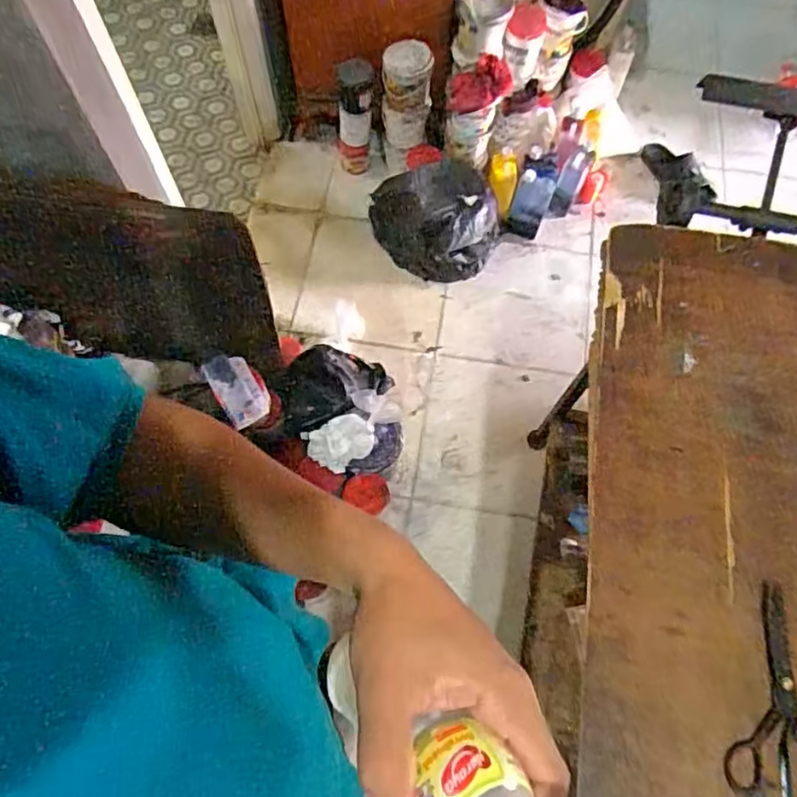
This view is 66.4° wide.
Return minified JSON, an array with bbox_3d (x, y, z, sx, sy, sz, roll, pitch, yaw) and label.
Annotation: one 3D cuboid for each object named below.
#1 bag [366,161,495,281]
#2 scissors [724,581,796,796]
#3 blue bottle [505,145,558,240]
[{"bbox_3d":[0.103,-0.492,1.690,0.353,0.201,0.278,-2,68,-2],"label":"bag"},{"bbox_3d":[0.398,0.306,0.629,0.080,0.016,0.218,21,69,7],"label":"scissors"},{"bbox_3d":[0.386,-0.573,1.723,0.104,0.220,0.154,24,69,9],"label":"blue bottle"}]

